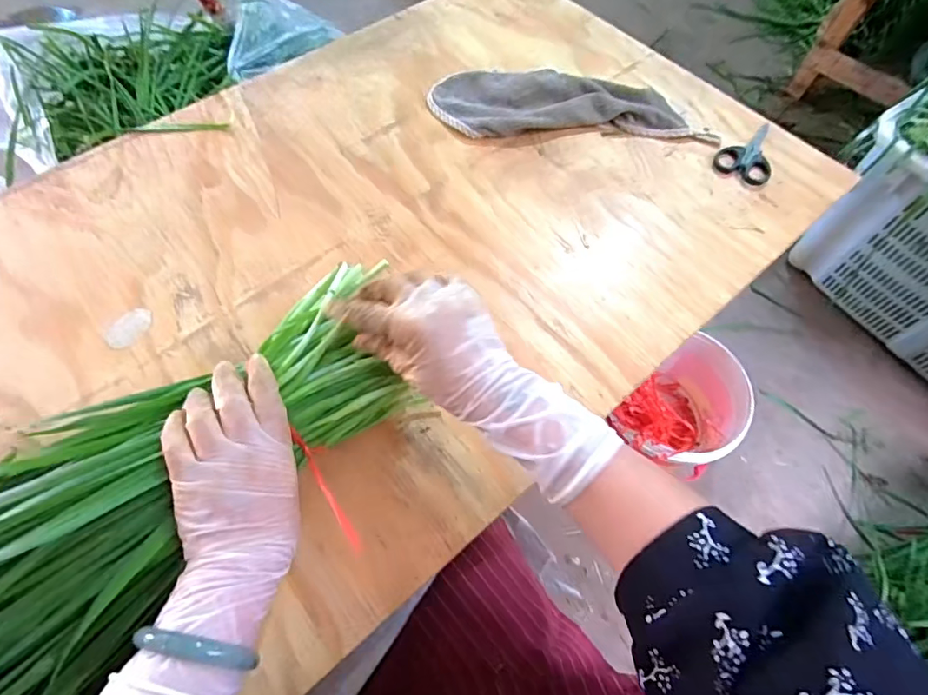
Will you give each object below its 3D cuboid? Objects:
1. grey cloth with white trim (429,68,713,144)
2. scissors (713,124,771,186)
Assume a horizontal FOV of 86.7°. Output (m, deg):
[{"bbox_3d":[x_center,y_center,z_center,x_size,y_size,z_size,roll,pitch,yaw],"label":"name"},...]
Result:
[{"bbox_3d":[0.126,-0.300,0.600,0.328,0.027,0.109,1,63,-1],"label":"grey cloth with white trim"},{"bbox_3d":[0.342,-0.239,0.586,0.061,0.012,0.109,29,66,12],"label":"scissors"}]

